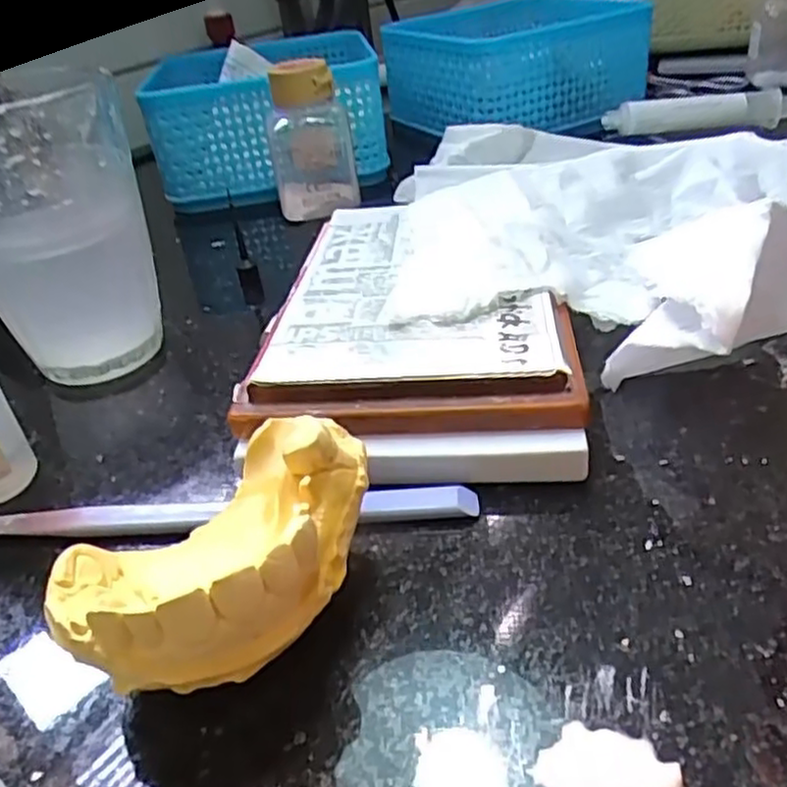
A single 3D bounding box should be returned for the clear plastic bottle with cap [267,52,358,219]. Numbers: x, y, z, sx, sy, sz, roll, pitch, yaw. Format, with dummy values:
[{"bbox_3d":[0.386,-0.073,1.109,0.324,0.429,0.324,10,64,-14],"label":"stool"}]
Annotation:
[{"bbox_3d":[-0.043,-0.132,0.368,0.043,0.072,0.045,-8,34,-1],"label":"clear plastic bottle with cap"}]

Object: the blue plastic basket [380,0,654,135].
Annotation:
[{"bbox_3d":[0.076,-0.214,0.464,0.137,0.057,0.137,-16,35,-13],"label":"blue plastic basket"}]

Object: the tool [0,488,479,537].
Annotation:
[{"bbox_3d":[-0.049,0.032,0.189,0.139,0.004,0.009,-3,34,6],"label":"tool"}]

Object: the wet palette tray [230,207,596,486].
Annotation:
[{"bbox_3d":[0.008,-0.027,0.245,0.096,0.026,0.149,-2,35,8],"label":"wet palette tray"}]

